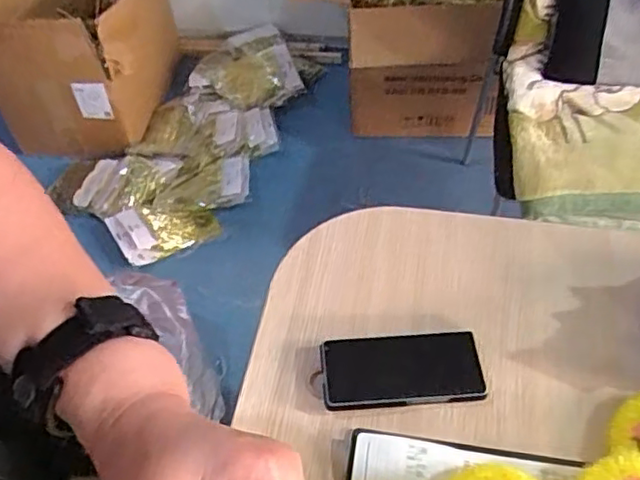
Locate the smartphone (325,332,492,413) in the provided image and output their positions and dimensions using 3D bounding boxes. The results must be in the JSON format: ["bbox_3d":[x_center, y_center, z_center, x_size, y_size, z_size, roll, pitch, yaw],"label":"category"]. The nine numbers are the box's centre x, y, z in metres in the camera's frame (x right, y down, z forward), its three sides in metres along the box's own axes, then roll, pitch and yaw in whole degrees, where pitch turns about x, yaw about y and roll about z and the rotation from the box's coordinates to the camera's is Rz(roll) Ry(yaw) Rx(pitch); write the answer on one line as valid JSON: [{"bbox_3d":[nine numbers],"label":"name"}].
[{"bbox_3d":[0.083,0.133,0.647,0.161,0.011,0.074,-4,52,1],"label":"smartphone"}]

